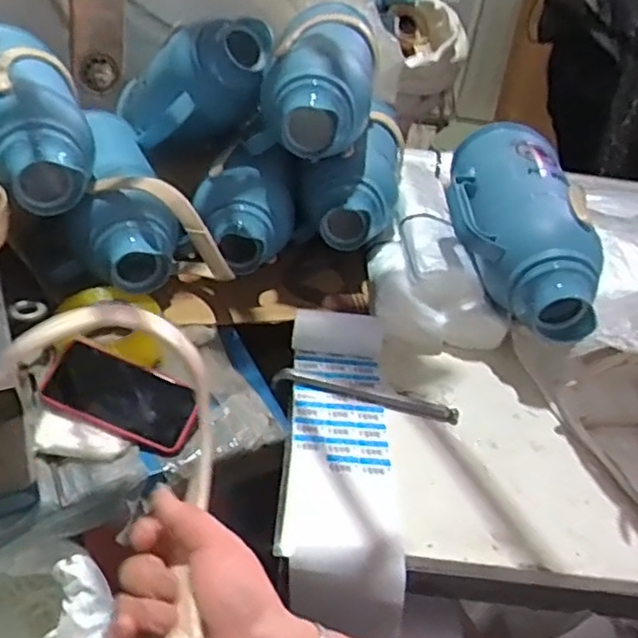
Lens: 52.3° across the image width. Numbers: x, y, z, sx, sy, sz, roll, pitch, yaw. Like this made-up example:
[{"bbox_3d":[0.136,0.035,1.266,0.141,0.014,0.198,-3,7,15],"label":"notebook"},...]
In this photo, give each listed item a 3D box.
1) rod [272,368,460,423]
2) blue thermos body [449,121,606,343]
[{"bbox_3d":[0.055,0.091,0.793,0.227,0.010,0.030,11,39,6],"label":"rod"},{"bbox_3d":[0.261,-0.129,0.876,0.166,0.128,0.363,3,39,-4],"label":"blue thermos body"}]

